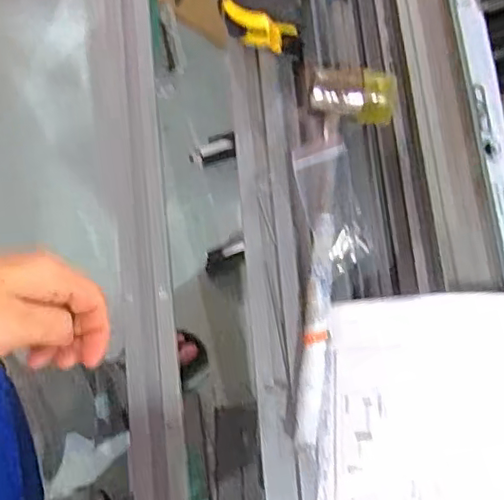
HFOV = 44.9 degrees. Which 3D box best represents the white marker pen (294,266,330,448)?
[{"bbox_3d":[0.043,0.072,0.416,0.017,0.014,0.117,6,75,3],"label":"white marker pen"}]

